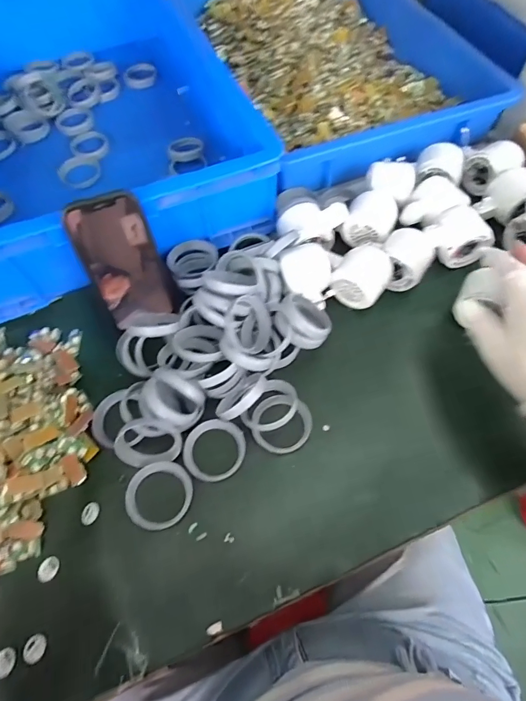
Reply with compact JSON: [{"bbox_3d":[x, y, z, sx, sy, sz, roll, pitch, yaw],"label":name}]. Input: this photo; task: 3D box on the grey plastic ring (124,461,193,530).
[{"bbox_3d":[-0.096,0.134,0.377,0.060,0.011,0.060,-1,62,1],"label":"grey plastic ring"}]

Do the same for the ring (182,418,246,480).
[{"bbox_3d":[-0.048,0.096,0.400,0.060,0.010,0.061,-1,62,1],"label":"ring"}]

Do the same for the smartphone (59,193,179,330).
[{"bbox_3d":[-0.147,-0.094,0.427,0.075,0.139,0.014,-18,40,-10],"label":"smartphone"}]

